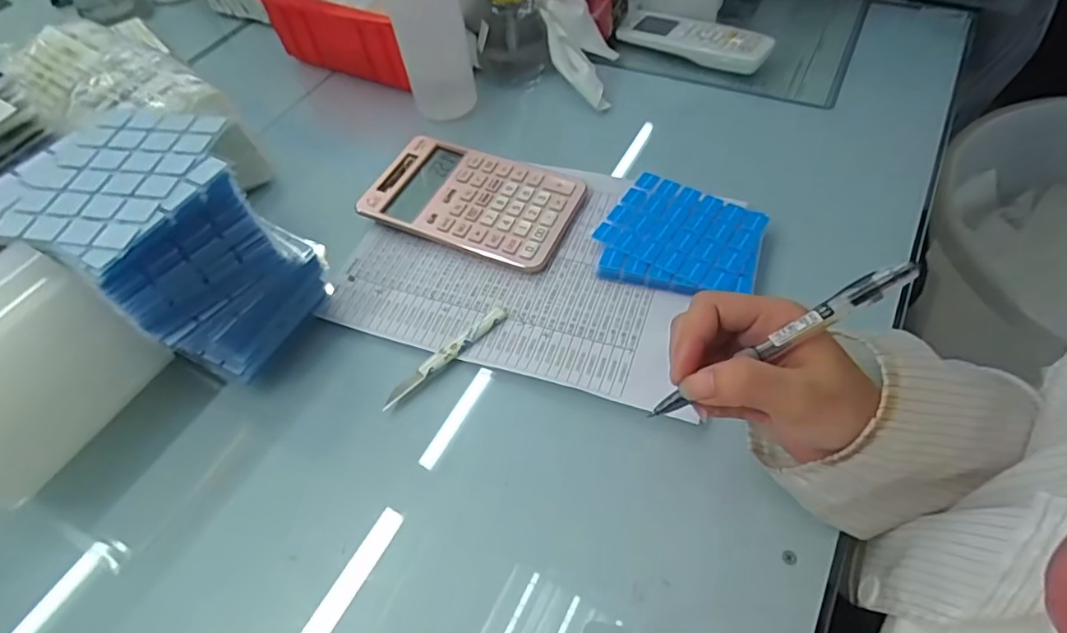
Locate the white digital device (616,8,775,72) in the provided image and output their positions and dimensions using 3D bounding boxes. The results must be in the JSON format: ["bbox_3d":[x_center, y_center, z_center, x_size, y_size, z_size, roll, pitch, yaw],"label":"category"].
[{"bbox_3d":[0.166,-0.298,0.595,0.171,0.032,0.051,31,62,24],"label":"white digital device"}]

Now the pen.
[{"bbox_3d":[0.117,0.012,0.271,0.137,0.008,0.013,-32,56,10],"label":"pen"}]

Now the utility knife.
[{"bbox_3d":[-0.063,0.027,0.403,0.108,0.004,0.013,-39,60,-21],"label":"utility knife"}]

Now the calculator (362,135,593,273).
[{"bbox_3d":[-0.053,-0.103,0.484,0.175,0.015,0.106,19,58,17],"label":"calculator"}]

